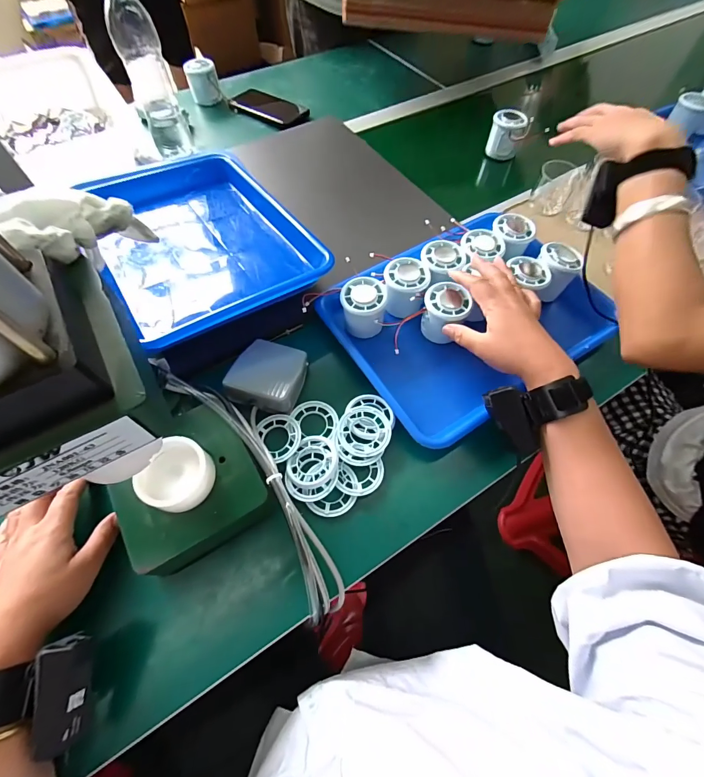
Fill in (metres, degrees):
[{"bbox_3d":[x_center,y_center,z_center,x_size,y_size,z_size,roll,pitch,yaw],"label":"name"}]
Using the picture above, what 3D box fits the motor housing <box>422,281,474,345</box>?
[{"bbox_3d":[0.115,-0.092,0.460,0.055,0.055,0.055,16,63,8],"label":"motor housing"}]

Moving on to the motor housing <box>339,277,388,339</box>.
[{"bbox_3d":[0.014,-0.102,0.465,0.054,0.051,0.054,0,62,0],"label":"motor housing"}]

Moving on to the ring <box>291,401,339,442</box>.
[{"bbox_3d":[-0.042,0.037,0.420,0.054,0.010,0.048,6,54,1],"label":"ring"}]

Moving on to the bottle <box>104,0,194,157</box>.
[{"bbox_3d":[-0.321,-0.490,0.588,0.063,0.251,0.054,-24,65,-12],"label":"bottle"}]

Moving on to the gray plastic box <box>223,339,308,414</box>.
[{"bbox_3d":[-0.098,-0.017,0.433,0.077,0.030,0.080,16,63,8],"label":"gray plastic box"}]

